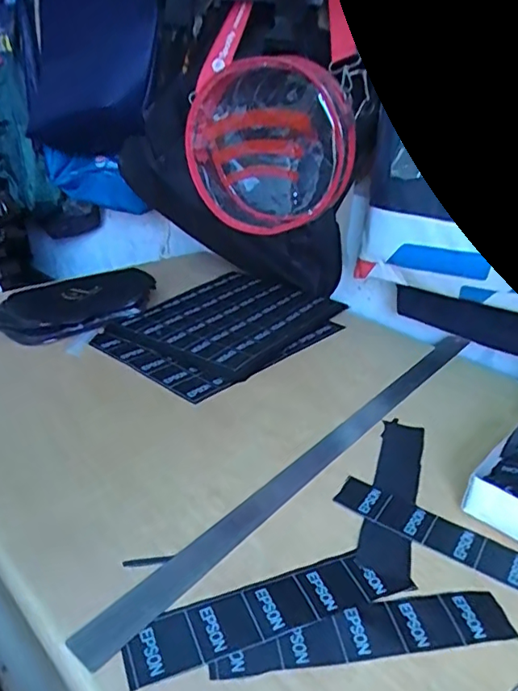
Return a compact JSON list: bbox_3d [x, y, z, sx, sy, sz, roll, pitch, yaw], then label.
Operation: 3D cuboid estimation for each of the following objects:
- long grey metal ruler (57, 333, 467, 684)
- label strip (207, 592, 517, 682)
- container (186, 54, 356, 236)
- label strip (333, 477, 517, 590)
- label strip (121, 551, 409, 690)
[{"bbox_3d":[0.087,0.093,0.567,0.031,0.007,0.637,23,32,32],"label":"long grey metal ruler"},{"bbox_3d":[0.070,0.186,0.362,0.198,0.004,0.038,-2,27,-10],"label":"label strip"},{"bbox_3d":[0.011,-0.251,0.713,0.210,0.204,0.071,9,27,13],"label":"container"},{"bbox_3d":[0.157,0.156,0.436,0.203,0.004,0.038,20,31,30],"label":"label strip"},{"bbox_3d":[0.004,0.177,0.372,0.186,0.004,0.042,-9,29,-22],"label":"label strip"}]

